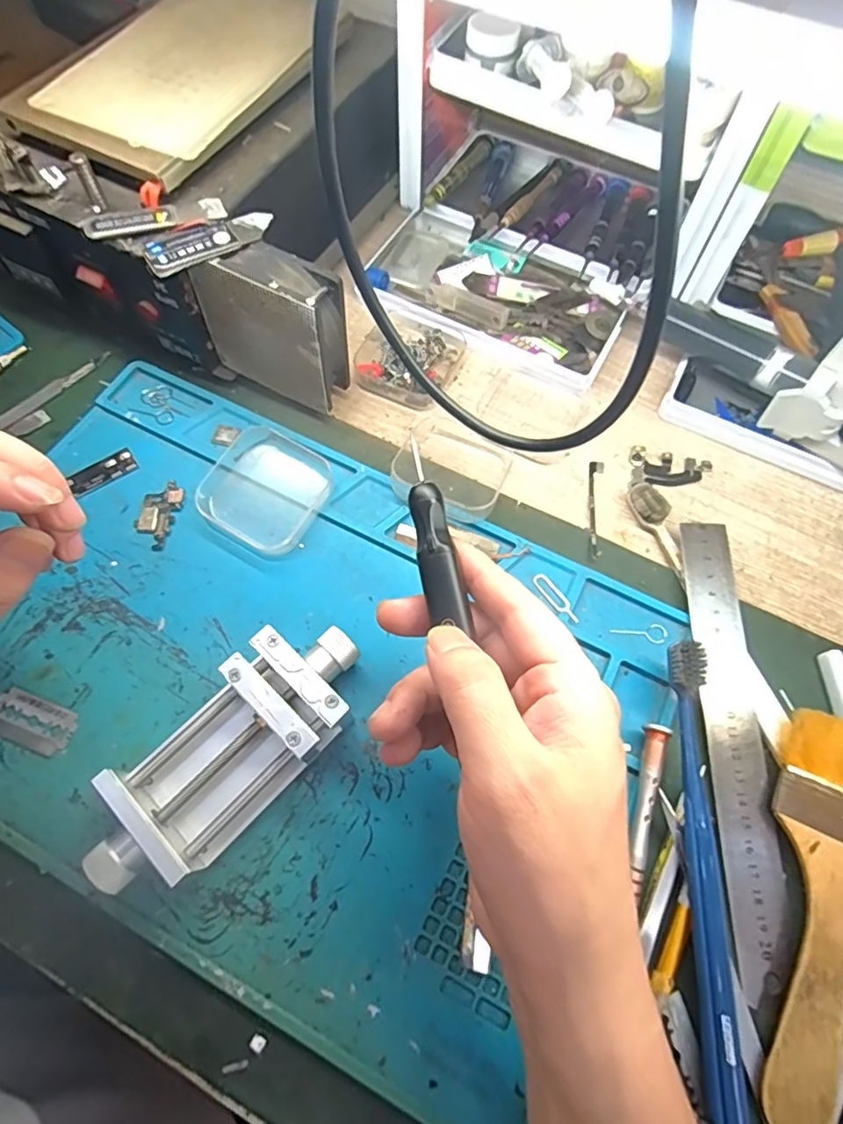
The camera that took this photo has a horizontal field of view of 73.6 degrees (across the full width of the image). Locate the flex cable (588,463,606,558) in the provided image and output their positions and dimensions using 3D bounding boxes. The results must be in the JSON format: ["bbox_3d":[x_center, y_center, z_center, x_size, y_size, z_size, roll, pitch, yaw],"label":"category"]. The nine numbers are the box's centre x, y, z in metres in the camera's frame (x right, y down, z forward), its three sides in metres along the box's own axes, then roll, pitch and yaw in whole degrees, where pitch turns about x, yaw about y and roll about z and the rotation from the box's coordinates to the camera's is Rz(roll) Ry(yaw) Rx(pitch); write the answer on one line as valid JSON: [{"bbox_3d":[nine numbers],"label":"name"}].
[{"bbox_3d":[0.103,-0.032,0.334,0.009,0.005,0.069,9,66,3],"label":"flex cable"}]

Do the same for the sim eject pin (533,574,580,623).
[{"bbox_3d":[0.073,0.019,0.304,0.010,0.004,0.032,-28,69,-13],"label":"sim eject pin"}]

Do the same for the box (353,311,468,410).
[{"bbox_3d":[-0.008,-0.136,0.371,0.062,0.014,0.063,25,68,10],"label":"box"}]

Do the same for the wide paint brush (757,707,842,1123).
[{"bbox_3d":[0.179,0.150,0.240,0.062,0.019,0.161,21,67,8],"label":"wide paint brush"}]

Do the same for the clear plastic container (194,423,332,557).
[{"bbox_3d":[-0.089,-0.043,0.323,0.065,0.017,0.066,29,68,11],"label":"clear plastic container"}]

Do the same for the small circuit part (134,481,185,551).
[{"bbox_3d":[-0.151,-0.027,0.321,0.023,0.004,0.040,14,66,5],"label":"small circuit part"}]

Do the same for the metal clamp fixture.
[{"bbox_3d":[-0.085,0.086,0.257,0.054,0.032,0.137,41,71,16],"label":"metal clamp fixture"}]

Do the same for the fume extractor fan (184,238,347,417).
[{"bbox_3d":[-0.083,-0.133,0.325,0.077,0.087,0.033,29,68,11],"label":"fume extractor fan"}]

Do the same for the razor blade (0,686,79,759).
[{"bbox_3d":[-0.190,0.077,0.272,0.043,0.004,0.023,19,67,7],"label":"razor blade"}]

